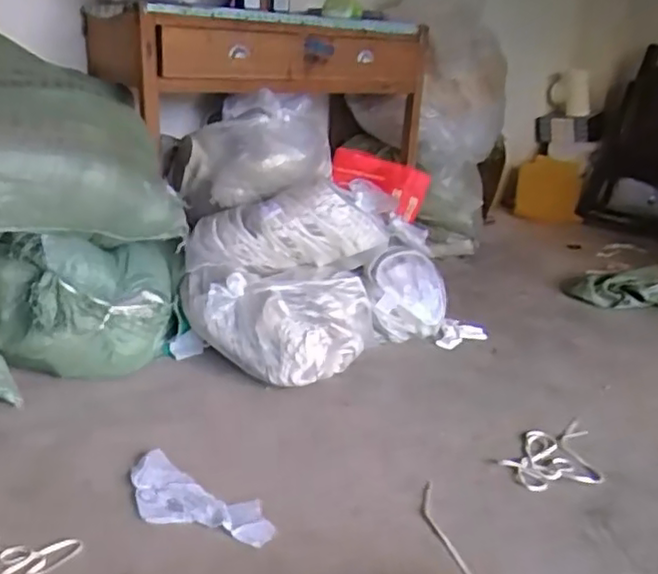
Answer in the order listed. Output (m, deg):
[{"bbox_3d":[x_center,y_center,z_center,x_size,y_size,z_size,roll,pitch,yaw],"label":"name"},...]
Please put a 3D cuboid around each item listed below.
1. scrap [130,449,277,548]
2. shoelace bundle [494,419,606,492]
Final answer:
[{"bbox_3d":[-0.222,0.353,1.103,0.290,0.031,0.132,13,22,26],"label":"scrap"},{"bbox_3d":[0.430,0.327,1.290,0.229,0.019,0.168,-4,21,-18],"label":"shoelace bundle"}]

